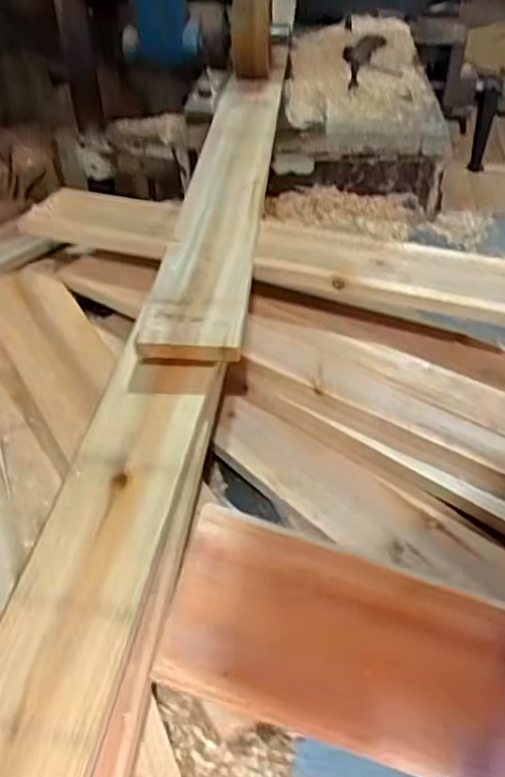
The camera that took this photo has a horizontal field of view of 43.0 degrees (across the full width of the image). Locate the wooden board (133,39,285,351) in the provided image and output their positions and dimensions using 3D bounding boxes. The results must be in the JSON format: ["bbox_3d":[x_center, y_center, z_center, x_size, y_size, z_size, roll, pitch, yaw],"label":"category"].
[{"bbox_3d":[-0.020,-0.253,0.717,0.078,0.031,0.643,3,41,4],"label":"wooden board"}]

